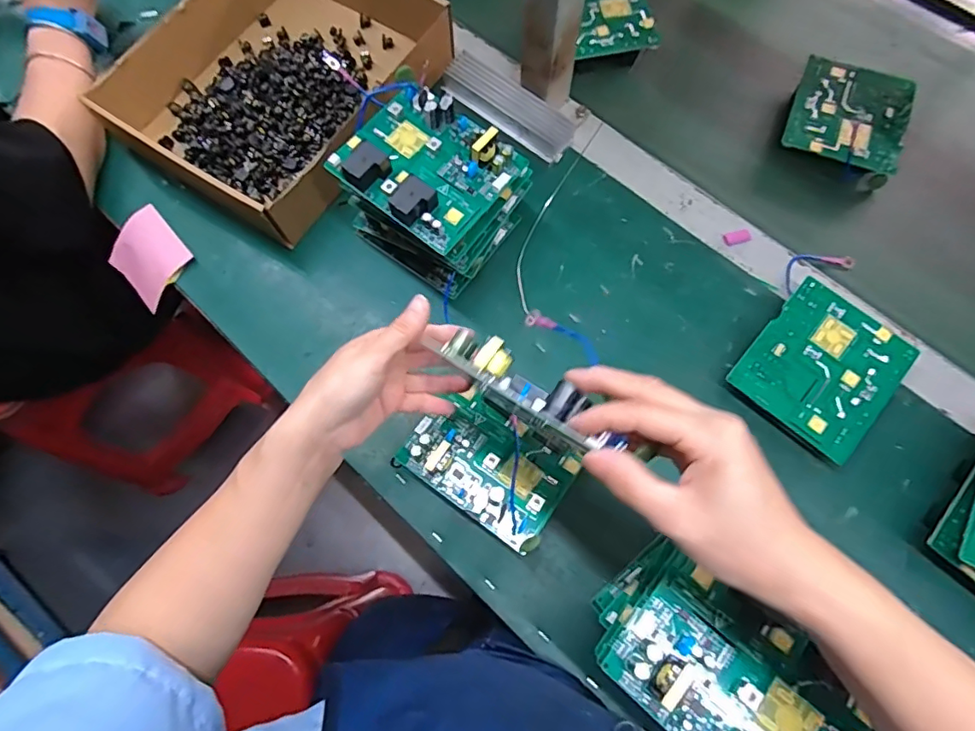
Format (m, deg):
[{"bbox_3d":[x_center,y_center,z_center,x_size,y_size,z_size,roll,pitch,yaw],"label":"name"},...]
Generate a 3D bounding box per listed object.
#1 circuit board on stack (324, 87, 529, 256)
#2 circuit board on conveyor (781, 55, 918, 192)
[{"bbox_3d":[-0.052,-0.171,0.440,0.127,0.032,0.111,34,76,12],"label":"circuit board on stack"},{"bbox_3d":[0.383,-0.262,0.569,0.112,0.037,0.136,22,74,9],"label":"circuit board on conveyor"}]

